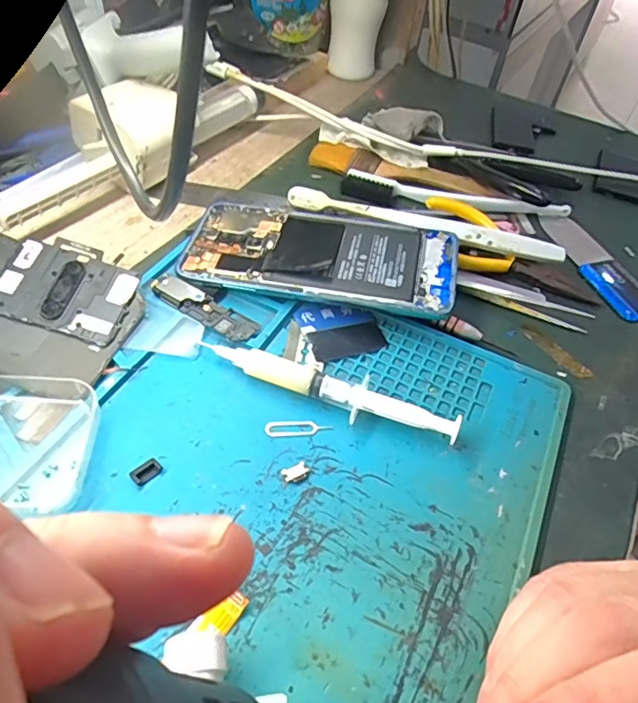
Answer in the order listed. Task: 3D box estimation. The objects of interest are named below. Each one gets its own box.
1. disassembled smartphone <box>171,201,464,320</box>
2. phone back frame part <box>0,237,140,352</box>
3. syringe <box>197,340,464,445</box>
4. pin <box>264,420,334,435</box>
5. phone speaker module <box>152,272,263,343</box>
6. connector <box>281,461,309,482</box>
[{"bbox_3d":[0.002,-0.062,0.330,0.160,0.008,0.075,9,51,7],"label":"disassembled smartphone"},{"bbox_3d":[-0.134,-0.035,0.289,0.066,0.004,0.054,21,60,-3],"label":"phone back frame part"},{"bbox_3d":[0.004,0.018,0.274,0.135,0.014,0.018,18,49,9],"label":"syringe"},{"bbox_3d":[-0.010,0.037,0.265,0.033,0.004,0.008,1,53,-7],"label":"pin"},{"bbox_3d":[-0.065,-0.025,0.305,0.066,0.006,0.018,29,52,18],"label":"phone speaker module"},{"bbox_3d":[-0.011,0.055,0.248,0.012,0.004,0.008,-23,55,-24],"label":"connector"}]

